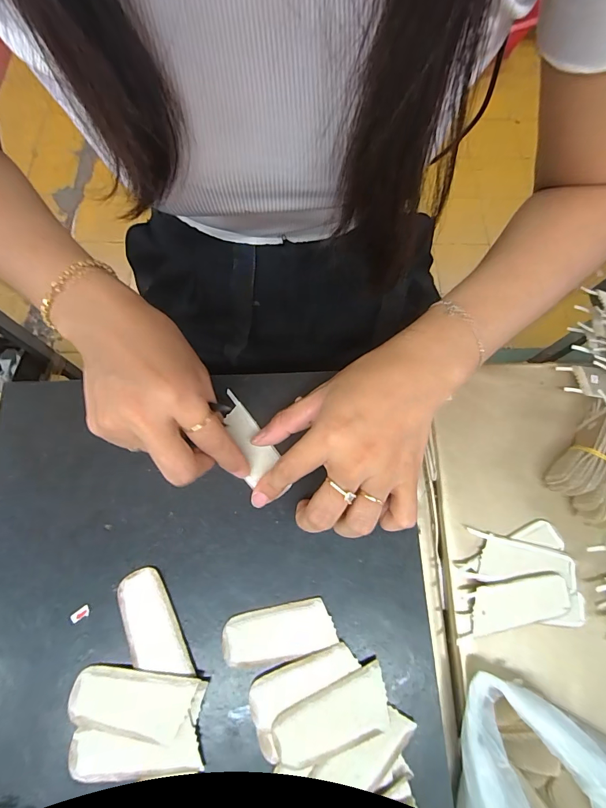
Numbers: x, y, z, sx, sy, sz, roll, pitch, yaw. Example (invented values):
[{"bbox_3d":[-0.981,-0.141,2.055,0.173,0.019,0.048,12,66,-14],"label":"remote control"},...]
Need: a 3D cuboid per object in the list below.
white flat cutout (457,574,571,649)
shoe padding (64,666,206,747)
[{"bbox_3d":[0.147,0.140,0.259,0.082,0.008,0.034,-15,73,-7],"label":"white flat cutout"},{"bbox_3d":[-0.099,0.176,0.218,0.075,0.004,0.031,6,67,3],"label":"shoe padding"}]

